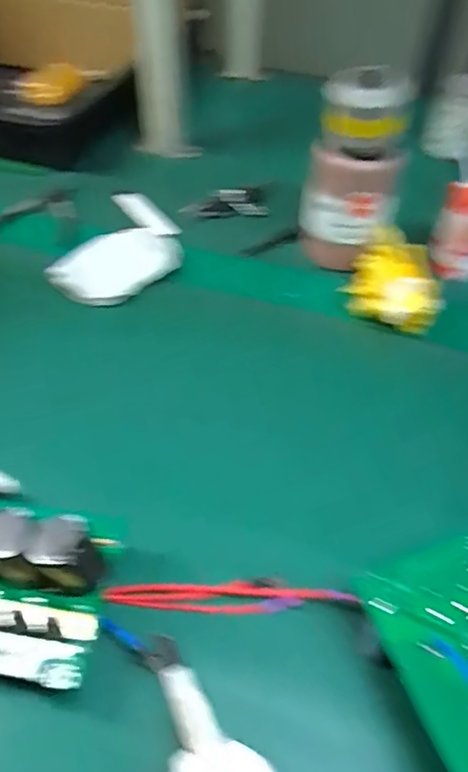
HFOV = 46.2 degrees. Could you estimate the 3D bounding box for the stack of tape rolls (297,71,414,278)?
[{"bbox_3d":[0.141,-0.242,0.625,0.094,0.203,0.088,15,50,11],"label":"stack of tape rolls"}]

